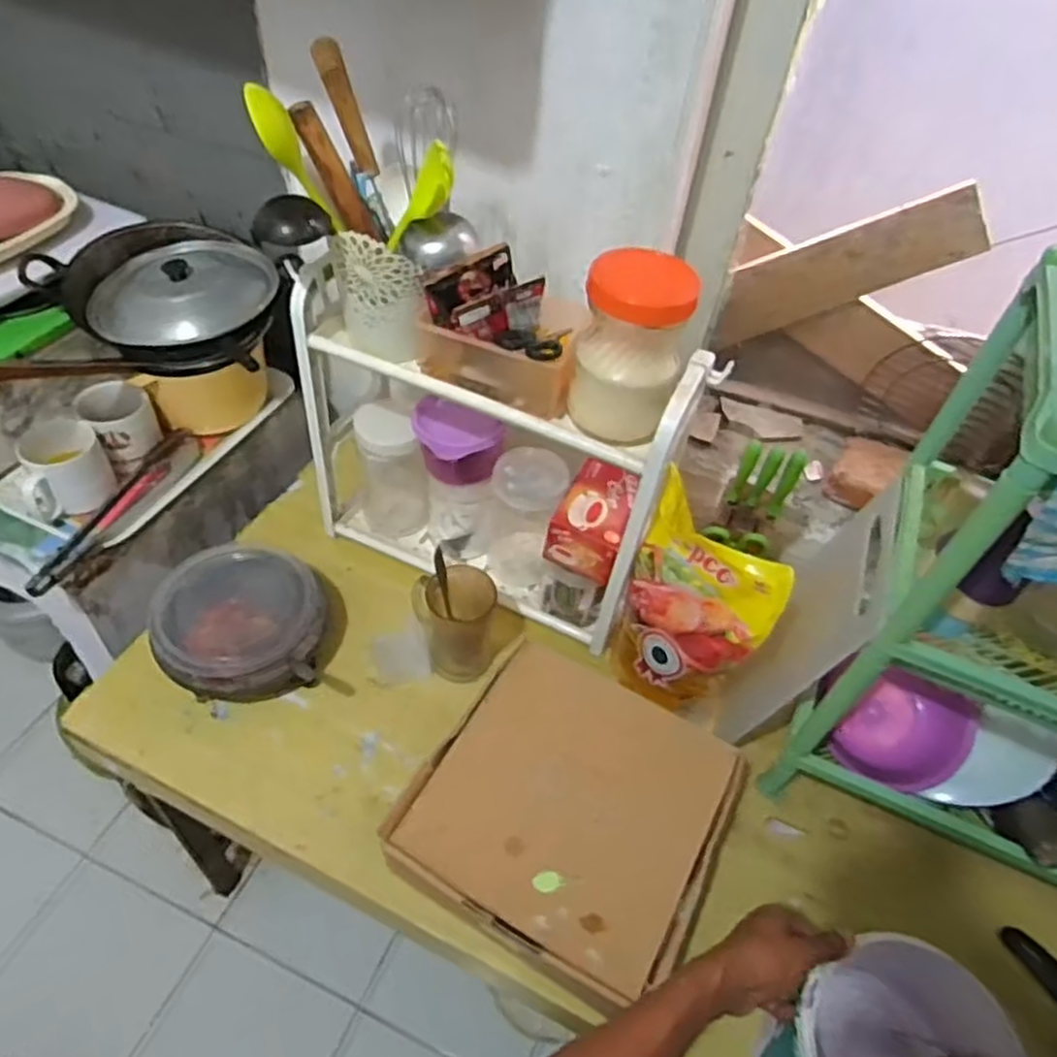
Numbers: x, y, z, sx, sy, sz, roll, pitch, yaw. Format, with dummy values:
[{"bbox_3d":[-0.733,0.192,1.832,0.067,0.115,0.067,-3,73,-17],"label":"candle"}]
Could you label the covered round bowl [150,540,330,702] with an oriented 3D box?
[{"bbox_3d":[-0.327,0.103,0.845,0.177,0.096,0.179,3,48,-3],"label":"covered round bowl"}]

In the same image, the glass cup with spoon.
[{"bbox_3d":[-0.086,0.099,0.849,0.089,0.146,0.084,3,48,-3],"label":"glass cup with spoon"}]

